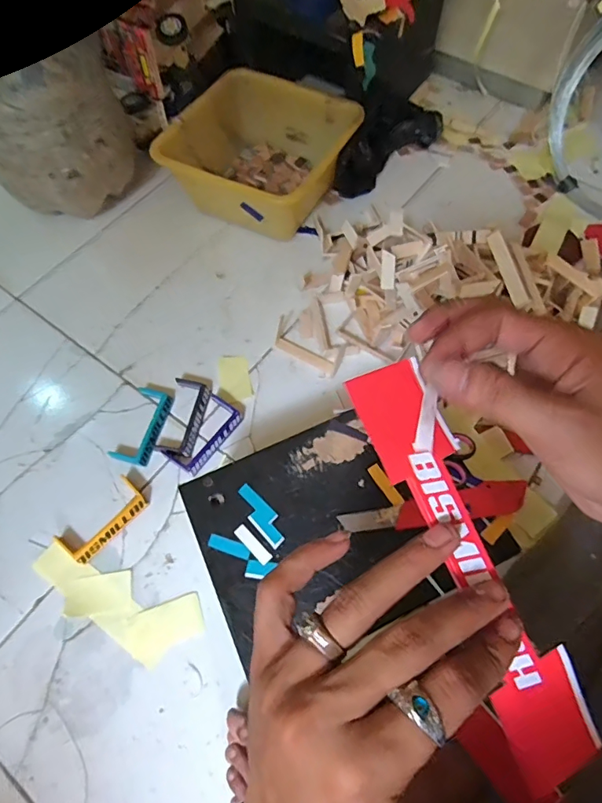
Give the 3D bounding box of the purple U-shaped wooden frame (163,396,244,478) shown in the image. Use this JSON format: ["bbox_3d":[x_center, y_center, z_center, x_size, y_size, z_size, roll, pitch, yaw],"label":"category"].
[{"bbox_3d":[-0.131,0.044,0.641,0.052,0.010,0.106,32,69,15],"label":"purple U-shaped wooden frame"}]

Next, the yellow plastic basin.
[{"bbox_3d":[-0.072,-0.411,0.797,0.245,0.112,0.260,31,69,14],"label":"yellow plastic basin"}]

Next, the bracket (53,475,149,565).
[{"bbox_3d":[-0.249,0.149,0.597,0.050,0.017,0.107,38,71,17],"label":"bracket"}]

